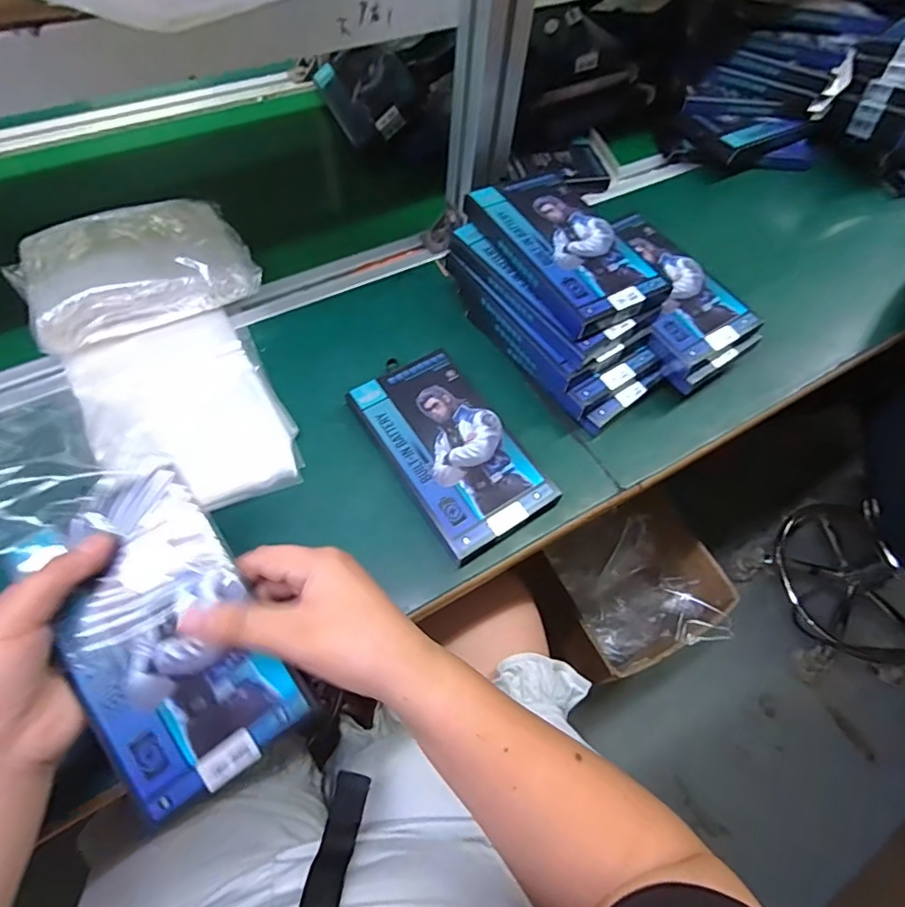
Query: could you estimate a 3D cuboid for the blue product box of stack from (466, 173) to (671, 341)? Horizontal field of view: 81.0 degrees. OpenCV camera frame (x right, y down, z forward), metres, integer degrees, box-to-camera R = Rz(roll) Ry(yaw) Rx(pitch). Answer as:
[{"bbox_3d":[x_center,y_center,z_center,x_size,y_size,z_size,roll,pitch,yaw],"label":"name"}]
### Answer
[{"bbox_3d":[0.093,-0.169,0.438,0.095,0.021,0.158,-26,65,-18],"label":"blue product box of stack"}]

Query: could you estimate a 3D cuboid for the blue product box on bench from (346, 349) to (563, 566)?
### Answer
[{"bbox_3d":[-0.001,-0.005,0.418,0.097,0.018,0.163,-30,66,-19],"label":"blue product box on bench"}]

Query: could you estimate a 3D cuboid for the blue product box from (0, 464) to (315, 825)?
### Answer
[{"bbox_3d":[-0.156,0.094,0.285,0.093,0.013,0.163,-34,81,-15],"label":"blue product box"}]

